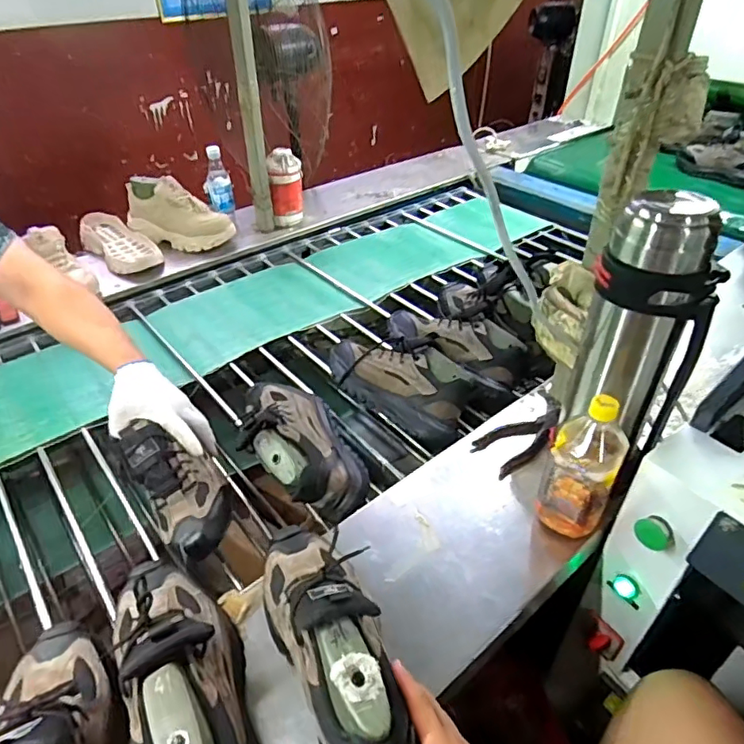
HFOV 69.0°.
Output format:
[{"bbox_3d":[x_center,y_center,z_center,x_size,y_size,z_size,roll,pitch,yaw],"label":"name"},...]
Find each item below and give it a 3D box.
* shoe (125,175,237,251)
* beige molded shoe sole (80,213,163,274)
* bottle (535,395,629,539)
[{"bbox_3d":[-0.520,-0.413,1.428,0.285,0.159,0.100,17,43,20],"label":"shoe"},{"bbox_3d":[-0.658,-0.329,1.415,0.136,0.065,0.312,-28,48,-29],"label":"beige molded shoe sole"},{"bbox_3d":[0.264,0.110,0.670,0.080,0.178,0.086,21,45,23],"label":"bottle"}]

